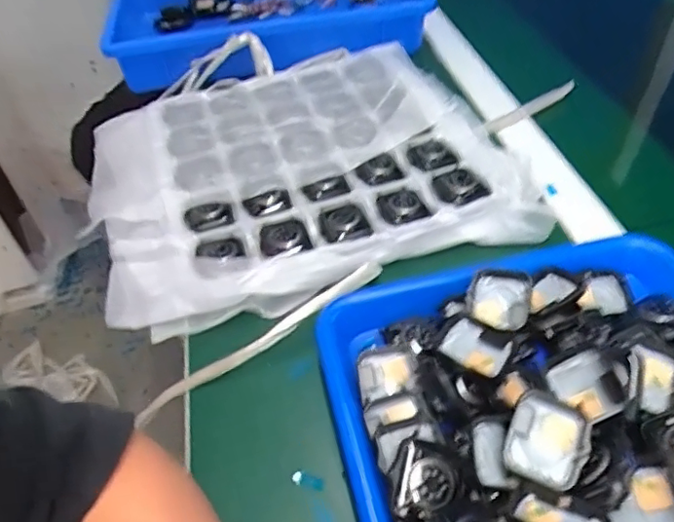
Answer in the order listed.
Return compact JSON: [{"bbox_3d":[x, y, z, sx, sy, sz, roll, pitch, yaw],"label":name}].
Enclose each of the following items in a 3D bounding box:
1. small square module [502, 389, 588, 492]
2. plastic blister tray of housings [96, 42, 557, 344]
[{"bbox_3d":[0.106,0.090,0.287,0.036,0.008,0.044,20,70,15],"label":"small square module"},{"bbox_3d":[-0.041,-0.096,0.521,0.354,0.022,0.322,-15,44,-10],"label":"plastic blister tray of housings"}]

